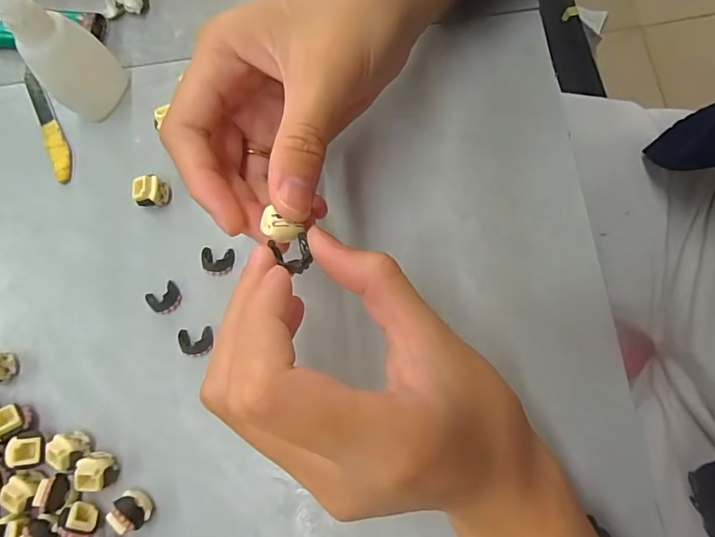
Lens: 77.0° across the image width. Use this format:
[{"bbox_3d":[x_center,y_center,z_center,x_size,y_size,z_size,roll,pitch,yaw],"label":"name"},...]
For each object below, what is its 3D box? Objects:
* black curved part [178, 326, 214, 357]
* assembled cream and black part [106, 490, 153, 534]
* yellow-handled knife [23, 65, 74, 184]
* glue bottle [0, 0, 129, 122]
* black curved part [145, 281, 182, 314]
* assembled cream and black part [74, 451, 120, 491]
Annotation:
[{"bbox_3d":[-0.079,0.036,0.218,0.017,0.006,0.014,-8,78,2],"label":"black curved part"},{"bbox_3d":[-0.100,0.107,0.199,0.014,0.015,0.015,-1,79,3],"label":"assembled cream and black part"},{"bbox_3d":[-0.171,-0.081,0.248,0.011,0.004,0.073,-24,78,-2],"label":"yellow-handled knife"},{"bbox_3d":[-0.142,-0.102,0.208,0.026,0.090,0.031,-11,78,1],"label":"glue bottle"},{"bbox_3d":[-0.097,0.015,0.223,0.016,0.007,0.014,-32,79,-3],"label":"black curved part"},{"bbox_3d":[-0.118,0.092,0.203,0.013,0.013,0.014,0,79,3],"label":"assembled cream and black part"}]

